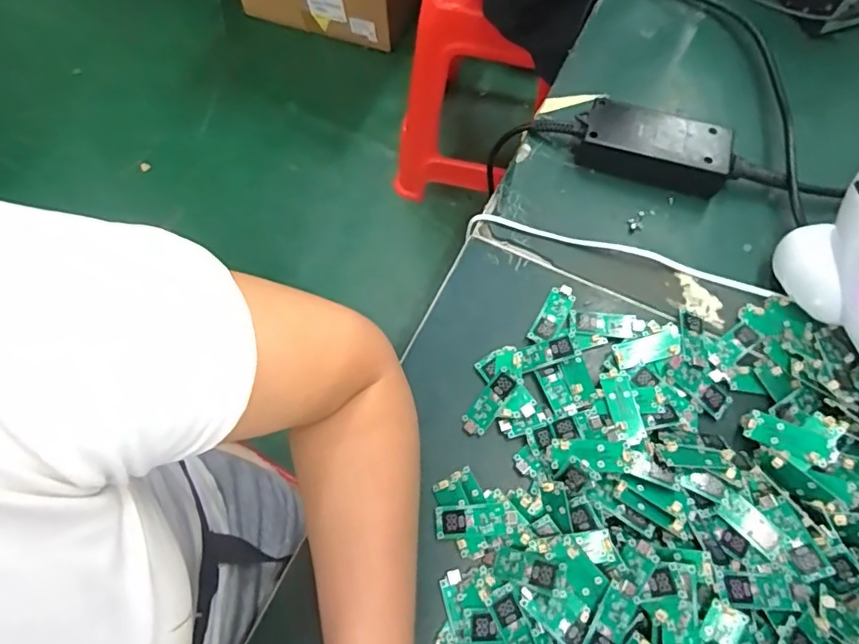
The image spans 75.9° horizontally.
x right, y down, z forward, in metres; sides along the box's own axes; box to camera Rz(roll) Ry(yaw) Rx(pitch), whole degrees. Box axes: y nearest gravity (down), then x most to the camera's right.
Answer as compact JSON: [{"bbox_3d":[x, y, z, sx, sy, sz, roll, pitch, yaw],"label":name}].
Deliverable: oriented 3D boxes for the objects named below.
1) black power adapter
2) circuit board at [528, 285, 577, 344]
[{"bbox_3d":[0.186,-0.145,0.455,0.121,0.037,0.049,18,68,8],"label":"black power adapter"},{"bbox_3d":[0.092,-0.006,0.409,0.018,0.004,0.052,27,70,11],"label":"circuit board"}]

